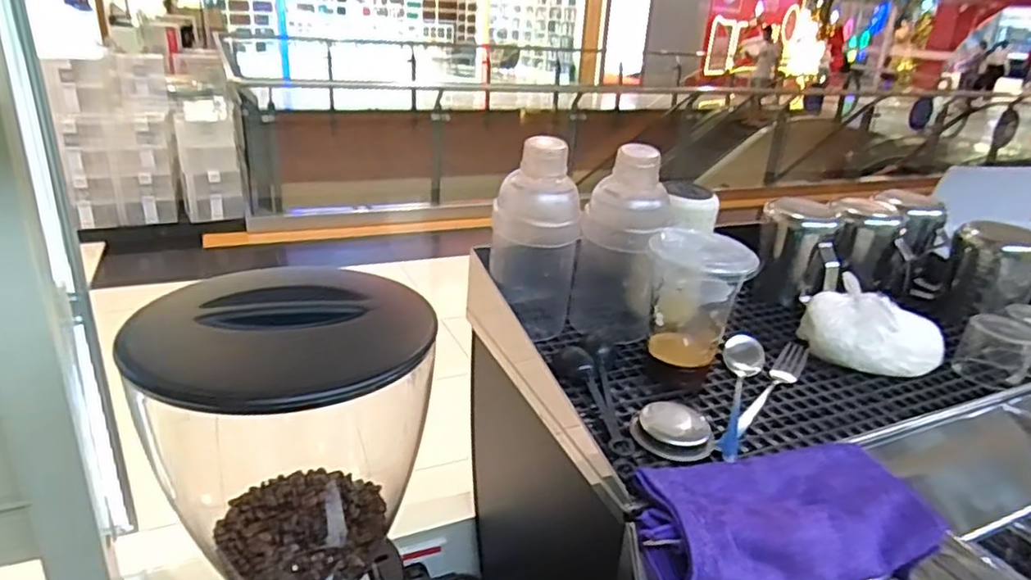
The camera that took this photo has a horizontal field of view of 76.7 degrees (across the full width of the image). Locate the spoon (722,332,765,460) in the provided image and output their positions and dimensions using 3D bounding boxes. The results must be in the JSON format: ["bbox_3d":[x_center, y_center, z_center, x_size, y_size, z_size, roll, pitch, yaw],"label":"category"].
[{"bbox_3d":[0.203,0.092,0.598,0.039,0.029,0.193,13,25,19],"label":"spoon"}]

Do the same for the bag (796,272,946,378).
[{"bbox_3d":[0.373,0.044,0.691,0.089,0.072,0.129,-16,31,-39],"label":"bag"}]

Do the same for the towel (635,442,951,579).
[{"bbox_3d":[0.188,0.160,0.467,0.213,0.043,0.103,-1,24,-12],"label":"towel"}]

